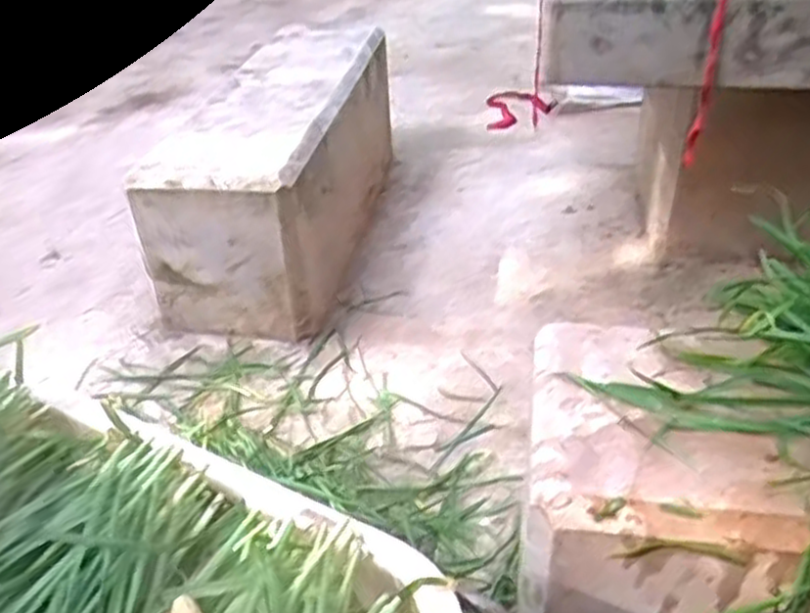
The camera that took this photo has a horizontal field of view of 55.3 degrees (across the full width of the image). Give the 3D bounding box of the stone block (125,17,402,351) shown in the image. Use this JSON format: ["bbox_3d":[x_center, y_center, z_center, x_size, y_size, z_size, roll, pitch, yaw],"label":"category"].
[{"bbox_3d":[-0.211,-0.259,1.445,0.251,0.314,0.704,5,36,10],"label":"stone block"}]

